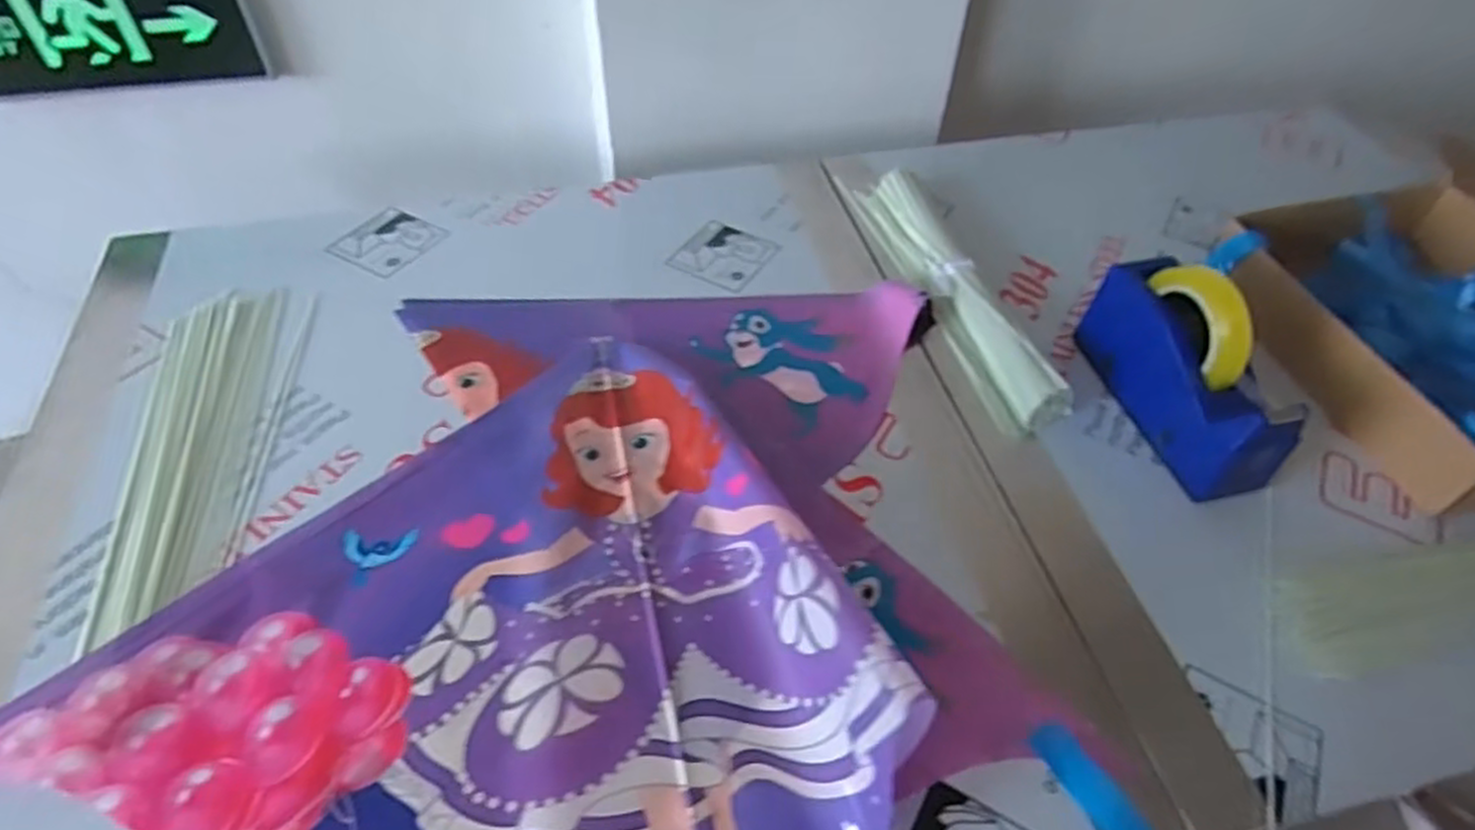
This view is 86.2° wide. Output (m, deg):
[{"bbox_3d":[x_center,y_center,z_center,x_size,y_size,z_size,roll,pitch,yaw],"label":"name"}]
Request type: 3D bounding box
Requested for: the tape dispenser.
[{"bbox_3d":[0.390,-0.043,0.681,0.070,0.130,0.201,-9,50,-11],"label":"tape dispenser"}]

